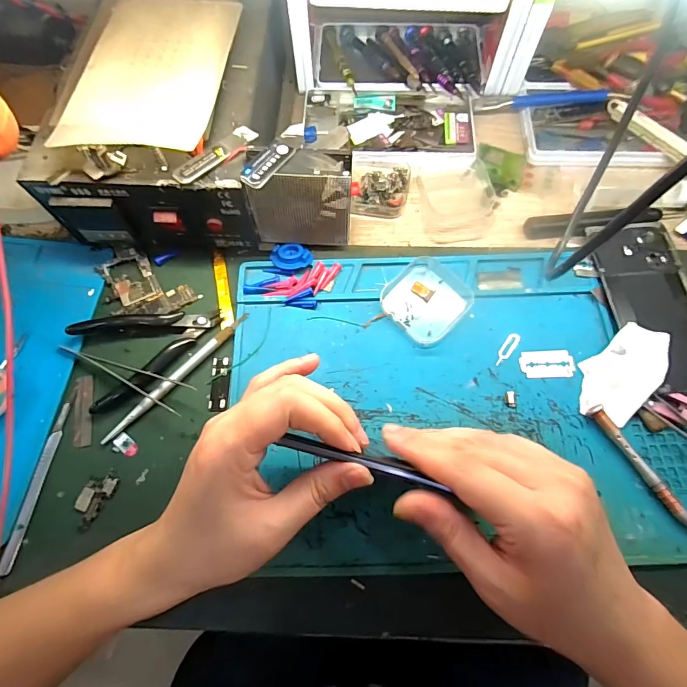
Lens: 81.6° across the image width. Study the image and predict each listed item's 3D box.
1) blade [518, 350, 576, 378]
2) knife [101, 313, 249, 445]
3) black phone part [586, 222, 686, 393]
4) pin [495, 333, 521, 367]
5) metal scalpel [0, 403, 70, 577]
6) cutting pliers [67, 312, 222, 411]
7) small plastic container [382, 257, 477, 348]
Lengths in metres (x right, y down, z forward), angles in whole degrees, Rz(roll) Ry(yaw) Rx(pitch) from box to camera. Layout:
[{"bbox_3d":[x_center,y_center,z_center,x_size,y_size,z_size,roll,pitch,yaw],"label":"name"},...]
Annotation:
[{"bbox_3d":[0.164,0.017,0.322,0.042,0.004,0.023,-2,64,2],"label":"blade"},{"bbox_3d":[-0.133,0.025,0.319,0.012,0.009,0.142,41,75,14],"label":"knife"},{"bbox_3d":[0.260,-0.036,0.333,0.072,0.015,0.154,-5,69,-1],"label":"black phone part"},{"bbox_3d":[0.134,0.005,0.327,0.010,0.004,0.033,33,75,21],"label":"pin"},{"bbox_3d":[-0.227,0.104,0.294,0.008,0.004,0.118,6,69,3],"label":"metal scalpel"},{"bbox_3d":[-0.159,-0.003,0.328,0.114,0.013,0.079,-24,71,-8],"label":"cutting pliers"},{"bbox_3d":[0.072,-0.038,0.336,0.068,0.017,0.064,-39,74,-13],"label":"small plastic container"}]

